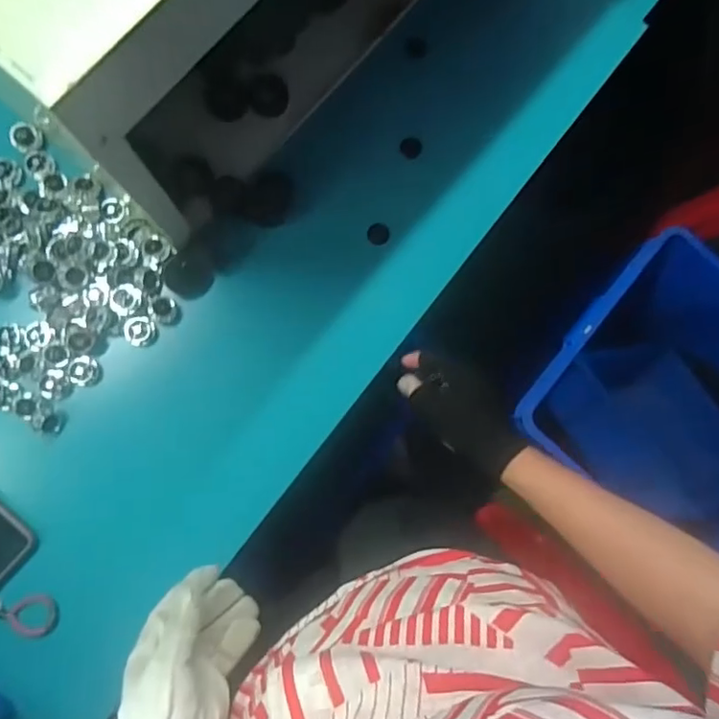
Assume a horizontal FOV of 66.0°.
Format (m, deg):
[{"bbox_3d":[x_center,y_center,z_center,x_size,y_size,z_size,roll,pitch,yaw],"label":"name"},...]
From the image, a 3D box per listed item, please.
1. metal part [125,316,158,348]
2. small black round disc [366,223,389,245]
[{"bbox_3d":[-0.202,-0.026,0.512,0.027,0.010,0.027,0,86,-5],"label":"metal part"},{"bbox_3d":[0.019,-0.126,0.553,0.022,0.004,0.023,0,86,-5],"label":"small black round disc"}]

